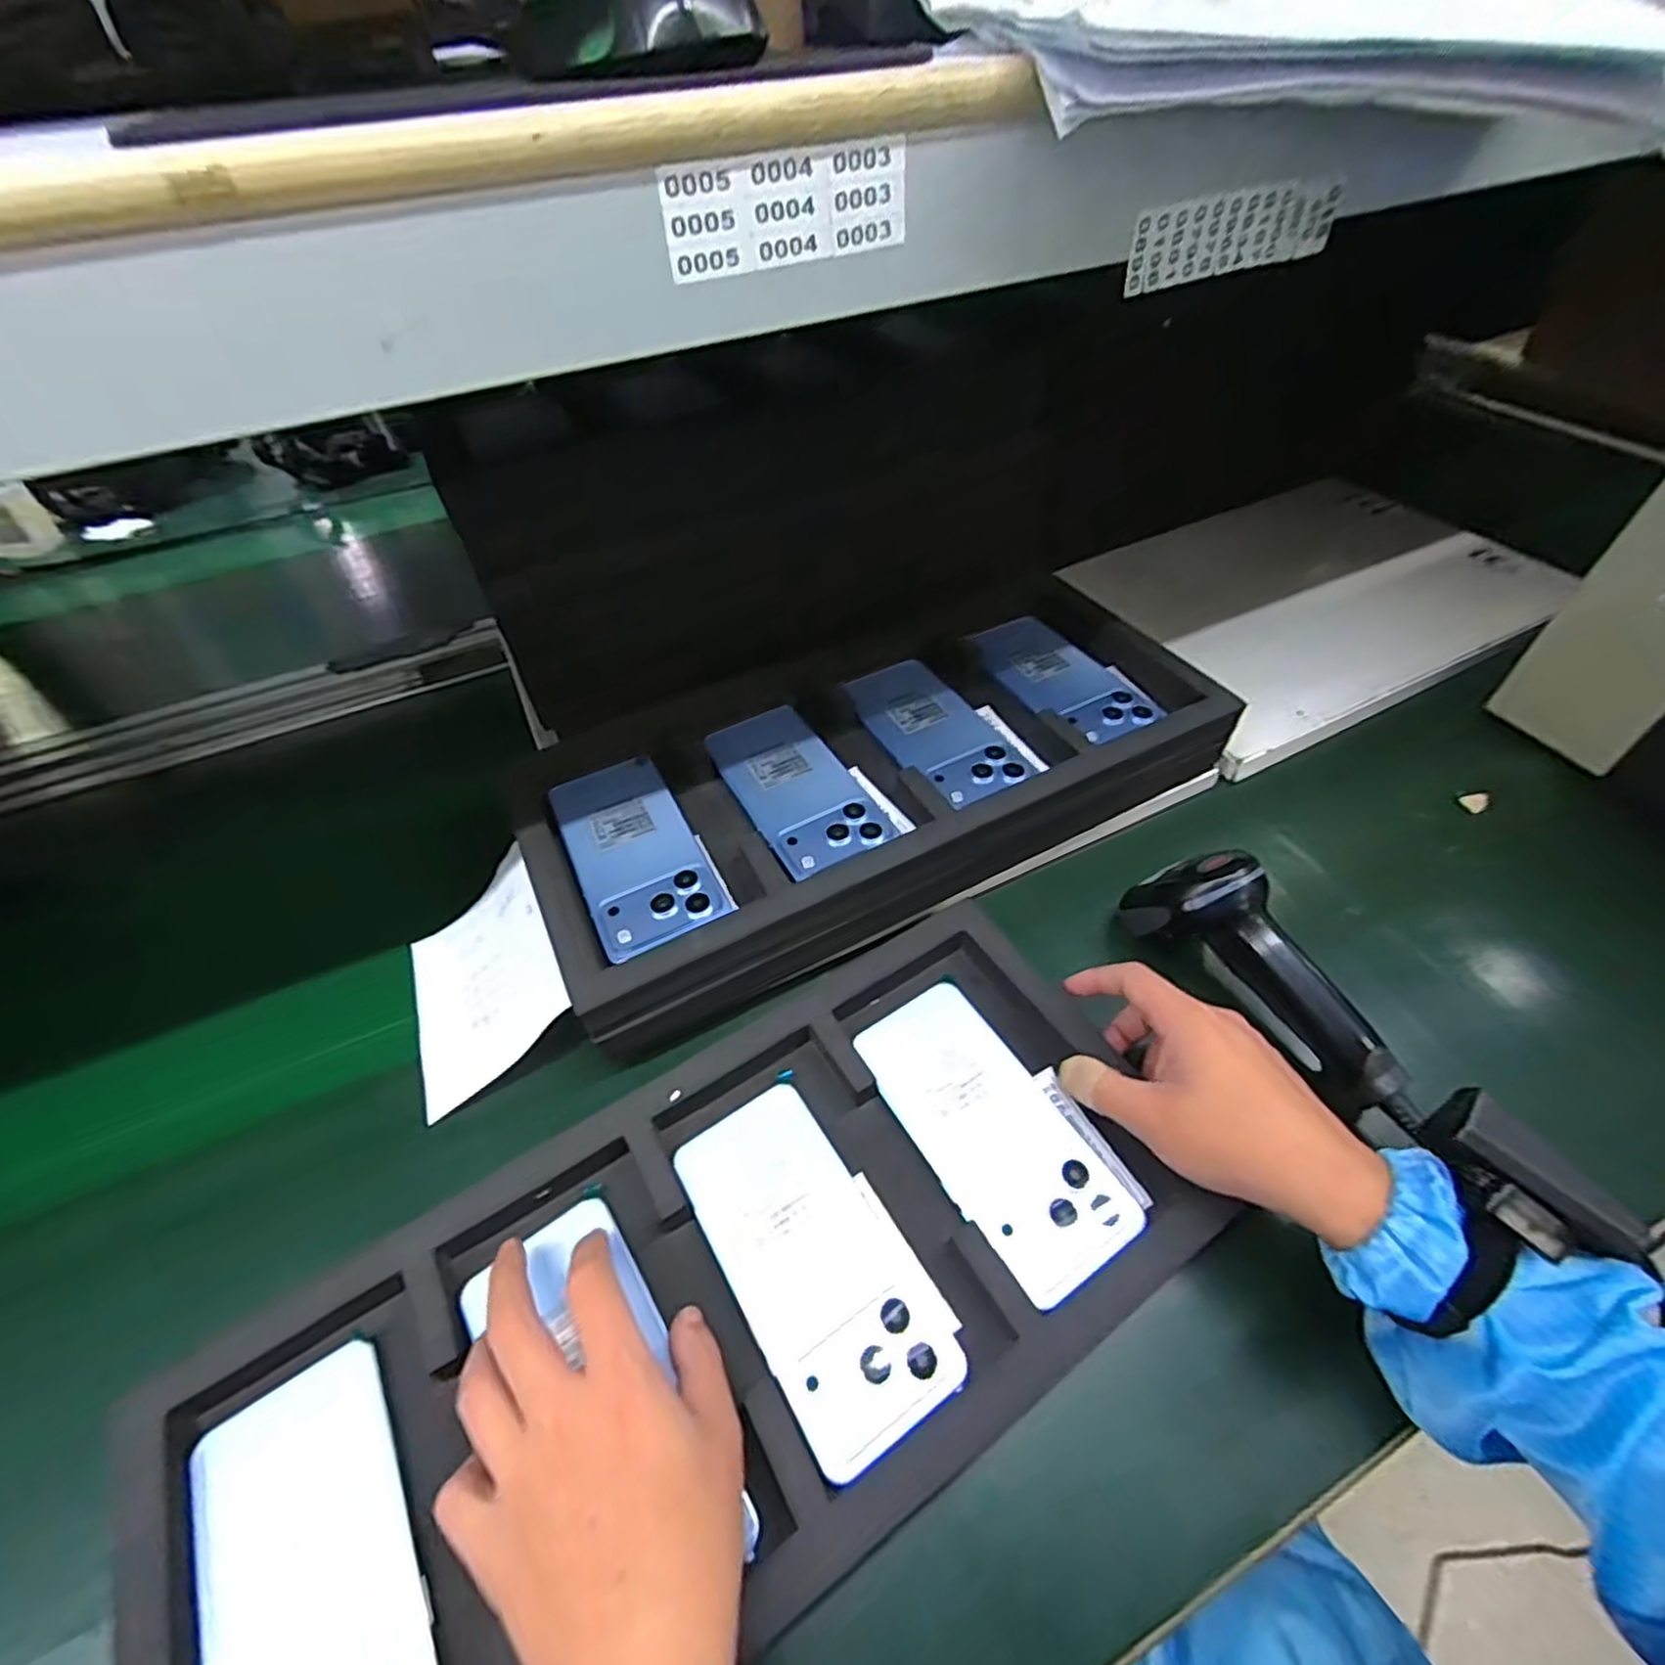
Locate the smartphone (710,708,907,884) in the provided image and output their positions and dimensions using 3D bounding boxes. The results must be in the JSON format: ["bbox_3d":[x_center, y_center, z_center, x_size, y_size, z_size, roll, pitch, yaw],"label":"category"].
[{"bbox_3d":[-0.024,-0.032,0.489,0.073,0.012,0.139,-26,52,-17],"label":"smartphone"}]

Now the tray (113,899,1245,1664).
[{"bbox_3d":[-0.054,0.214,0.346,0.460,0.030,0.222,-25,52,-20],"label":"tray"}]

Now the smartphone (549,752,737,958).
[{"bbox_3d":[-0.127,0.009,0.469,0.075,0.007,0.155,-24,52,-16],"label":"smartphone"}]

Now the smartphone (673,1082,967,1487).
[{"bbox_3d":[-0.012,0.205,0.359,0.076,0.004,0.159,-28,53,-19],"label":"smartphone"}]

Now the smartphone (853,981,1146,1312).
[{"bbox_3d":[0.084,0.158,0.400,0.077,0.009,0.163,-25,52,-17],"label":"smartphone"}]

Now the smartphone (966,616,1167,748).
[{"bbox_3d":[0.170,-0.115,0.546,0.065,0.012,0.136,-30,57,-10],"label":"smartphone"}]

